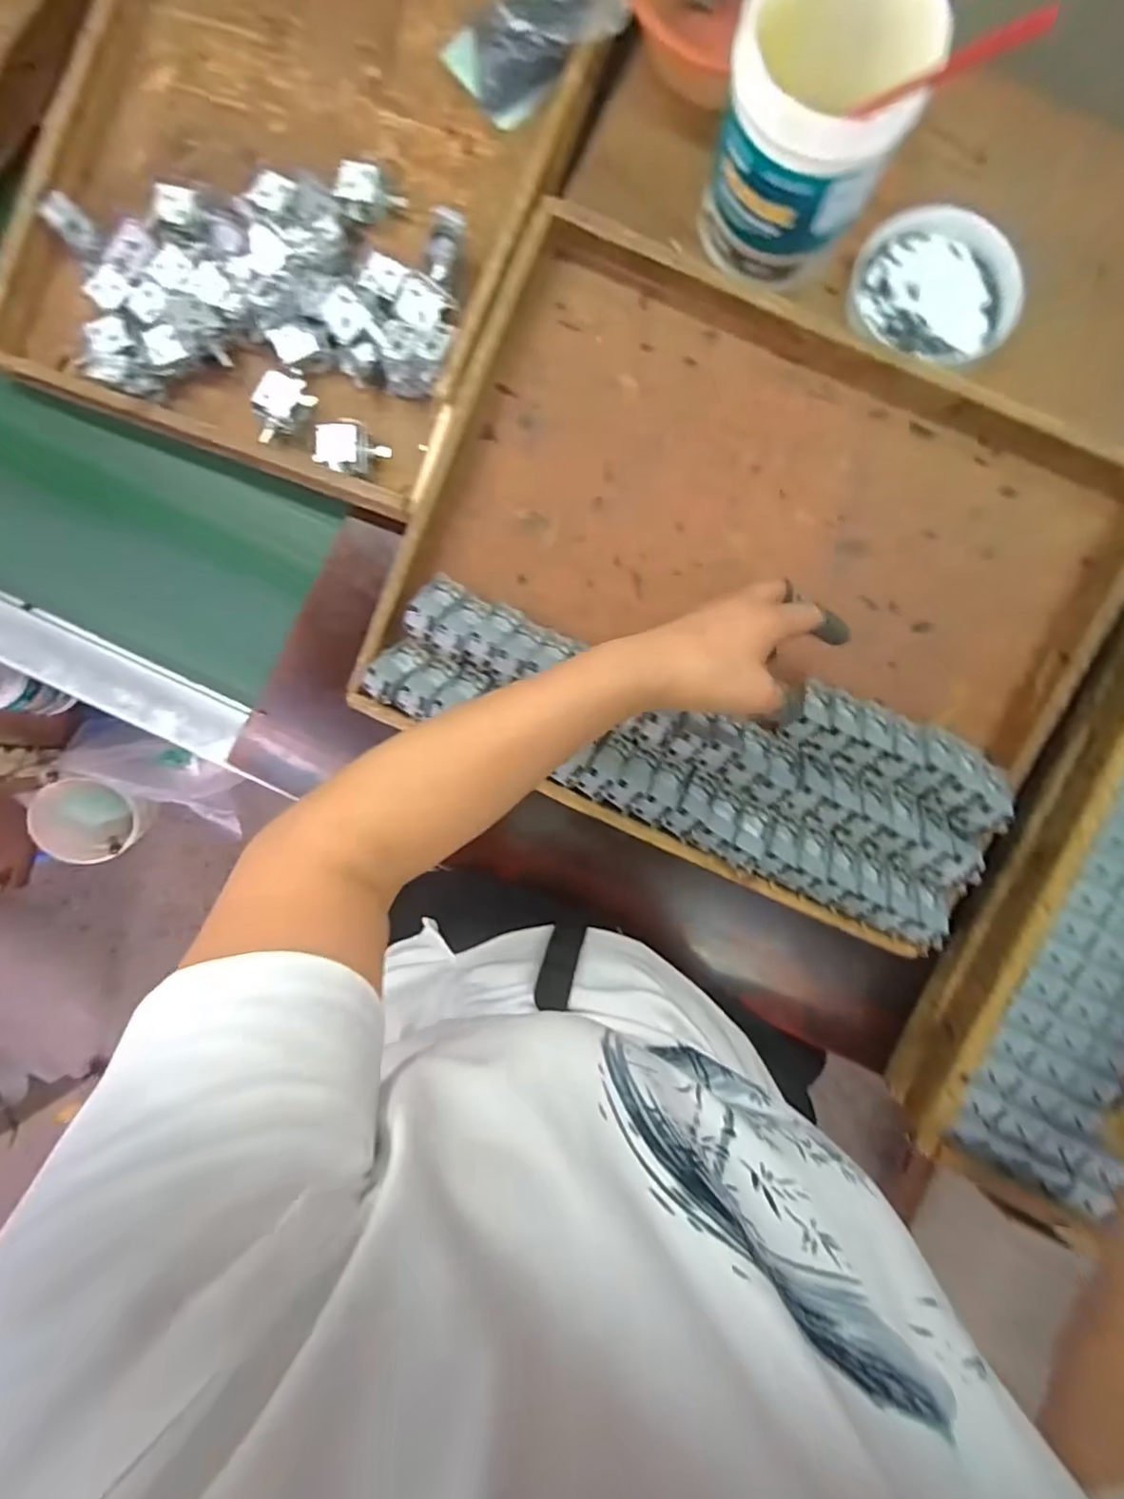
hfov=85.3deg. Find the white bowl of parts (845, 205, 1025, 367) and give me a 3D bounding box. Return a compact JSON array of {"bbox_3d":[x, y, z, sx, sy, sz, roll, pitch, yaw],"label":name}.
[{"bbox_3d":[0.292,-0.364,0.486,0.128,0.031,0.107,11,89,1],"label":"white bowl of parts"}]

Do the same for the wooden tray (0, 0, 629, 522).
[{"bbox_3d":[-0.210,-0.482,0.502,0.412,0.054,0.494,20,89,1],"label":"wooden tray"}]

